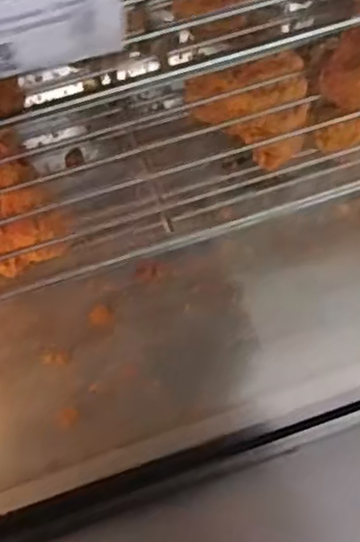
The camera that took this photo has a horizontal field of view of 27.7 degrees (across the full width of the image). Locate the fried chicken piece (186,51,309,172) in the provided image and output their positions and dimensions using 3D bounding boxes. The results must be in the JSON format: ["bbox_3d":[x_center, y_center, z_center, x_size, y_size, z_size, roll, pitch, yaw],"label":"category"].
[{"bbox_3d":[0.054,-0.116,0.536,0.085,0.055,0.058,-9,69,-4],"label":"fried chicken piece"}]

